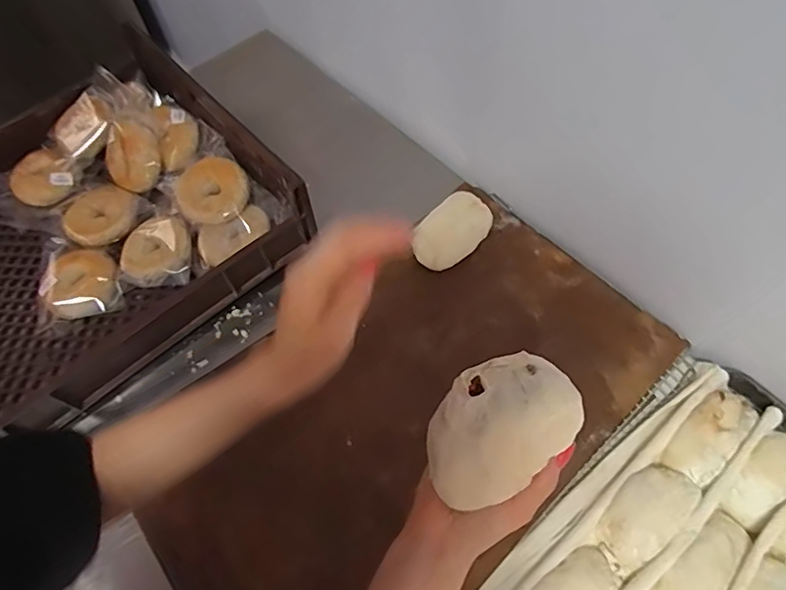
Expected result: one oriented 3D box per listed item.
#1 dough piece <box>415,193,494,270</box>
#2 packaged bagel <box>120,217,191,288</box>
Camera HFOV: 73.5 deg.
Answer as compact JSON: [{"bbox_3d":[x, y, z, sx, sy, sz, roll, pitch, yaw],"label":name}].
[{"bbox_3d":[0.088,-0.099,0.803,0.136,0.040,0.084,-39,66,-18],"label":"dough piece"},{"bbox_3d":[-0.348,-0.065,0.778,0.096,0.036,0.106,-3,61,1],"label":"packaged bagel"}]

